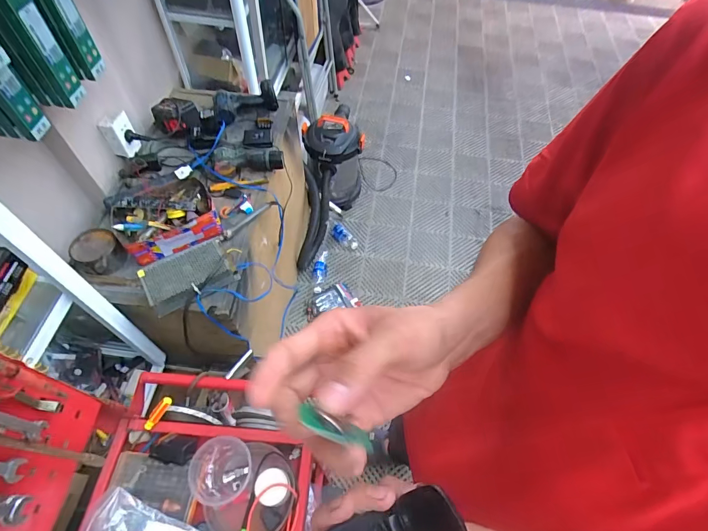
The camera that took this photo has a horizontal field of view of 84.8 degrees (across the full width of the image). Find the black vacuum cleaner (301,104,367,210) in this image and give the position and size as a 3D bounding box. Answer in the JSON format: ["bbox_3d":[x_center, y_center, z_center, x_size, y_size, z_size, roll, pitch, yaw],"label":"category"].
[{"bbox_3d":[-0.091,-0.513,1.834,0.267,0.415,0.287,-4,58,-5],"label":"black vacuum cleaner"}]

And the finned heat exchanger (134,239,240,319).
[{"bbox_3d":[-0.382,0.024,0.908,0.200,0.043,0.130,-31,69,-23],"label":"finned heat exchanger"}]

